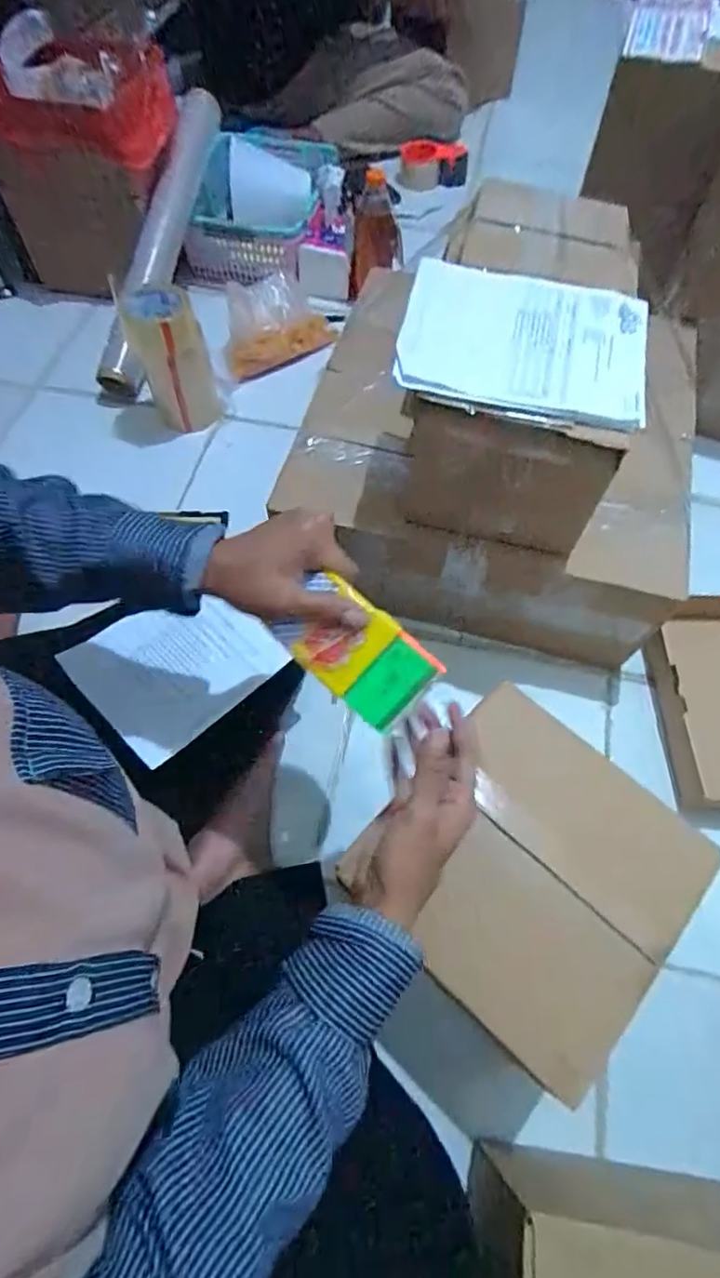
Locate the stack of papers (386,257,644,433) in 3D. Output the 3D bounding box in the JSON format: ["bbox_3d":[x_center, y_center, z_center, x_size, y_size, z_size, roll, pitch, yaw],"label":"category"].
[{"bbox_3d":[0.142,-0.257,0.500,0.208,0.022,0.160,11,62,5],"label":"stack of papers"}]

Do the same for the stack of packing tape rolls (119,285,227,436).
[{"bbox_3d":[-0.279,-0.418,0.862,0.104,0.169,0.098,-18,64,-11],"label":"stack of packing tape rolls"}]

